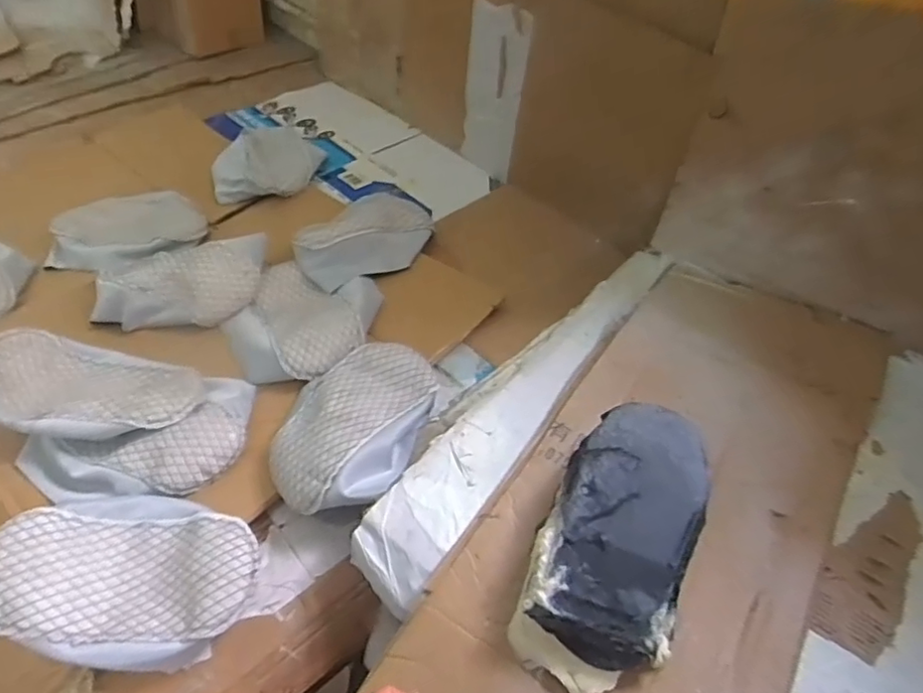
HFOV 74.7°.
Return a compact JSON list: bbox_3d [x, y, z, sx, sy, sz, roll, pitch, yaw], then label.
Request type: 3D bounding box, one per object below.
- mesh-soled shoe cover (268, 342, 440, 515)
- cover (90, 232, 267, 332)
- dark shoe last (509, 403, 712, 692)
[{"bbox_3d":[-0.162,0.101,0.891,0.215,0.057,0.298,17,50,12],"label":"mesh-soled shoe cover"},{"bbox_3d":[-0.502,-0.127,1.073,0.281,0.082,0.167,0,49,-2],"label":"cover"},{"bbox_3d":[0.178,0.211,0.688,0.162,0.094,0.322,19,51,14],"label":"dark shoe last"}]

